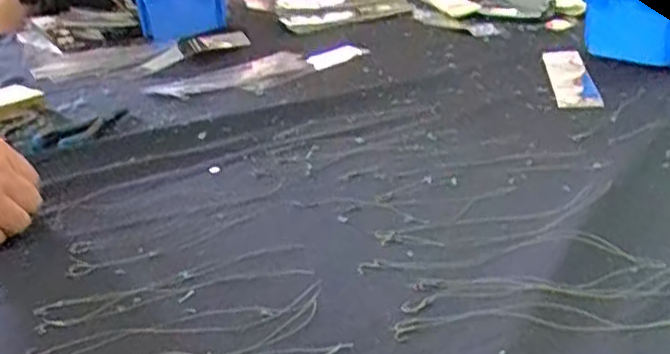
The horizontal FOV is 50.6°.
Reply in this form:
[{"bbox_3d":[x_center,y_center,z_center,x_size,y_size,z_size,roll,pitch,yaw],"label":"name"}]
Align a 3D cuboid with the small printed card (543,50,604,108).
[{"bbox_3d":[0.246,-0.108,0.744,0.042,0.004,0.181,0,24,10],"label":"small printed card"}]

